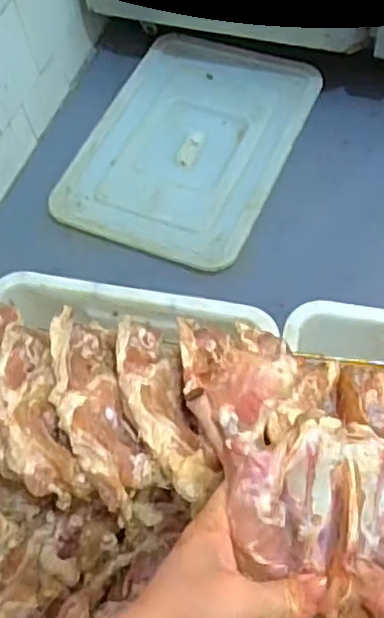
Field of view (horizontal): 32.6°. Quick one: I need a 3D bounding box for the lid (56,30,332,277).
[{"bbox_3d":[-0.004,-0.299,1.161,0.345,0.033,0.473,20,62,16],"label":"lid"}]

